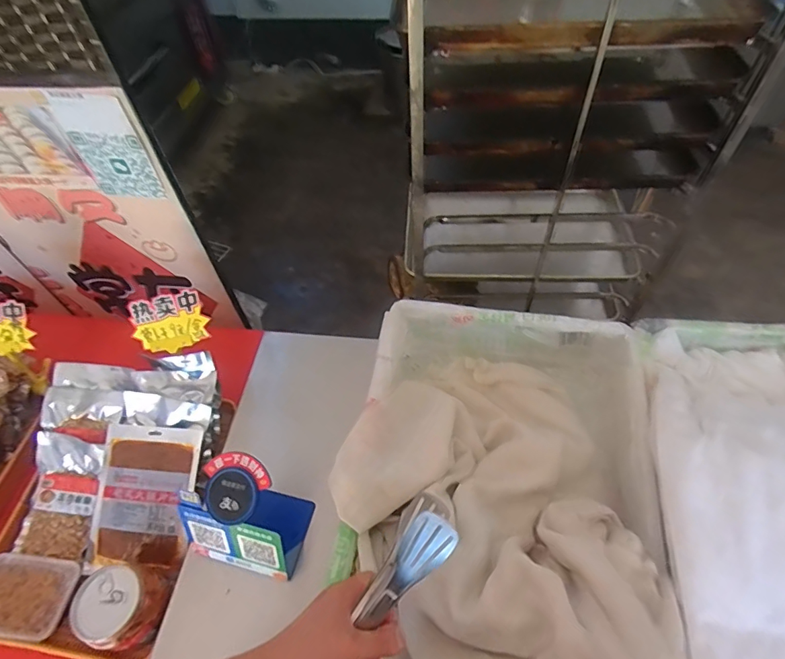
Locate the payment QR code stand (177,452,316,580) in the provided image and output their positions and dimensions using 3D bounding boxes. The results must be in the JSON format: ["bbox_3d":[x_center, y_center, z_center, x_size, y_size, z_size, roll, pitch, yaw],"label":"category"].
[{"bbox_3d":[-0.219,0.280,0.701,0.162,0.188,0.121,11,56,11],"label":"payment QR code stand"}]

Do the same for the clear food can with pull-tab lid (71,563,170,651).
[{"bbox_3d":[-0.414,0.426,0.726,0.121,0.092,0.116,20,58,17],"label":"clear food can with pull-tab lid"}]

